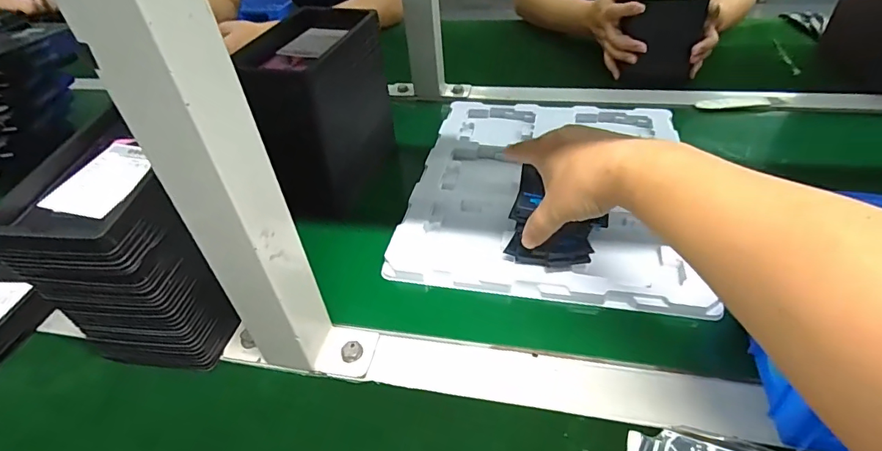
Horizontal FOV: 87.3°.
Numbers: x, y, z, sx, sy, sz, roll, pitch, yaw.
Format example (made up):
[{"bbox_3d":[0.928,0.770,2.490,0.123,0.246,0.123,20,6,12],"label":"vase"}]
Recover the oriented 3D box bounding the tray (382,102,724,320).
[{"bbox_3d":[0.113,-0.048,0.493,0.266,0.017,0.318,6,42,13],"label":"tray"}]

